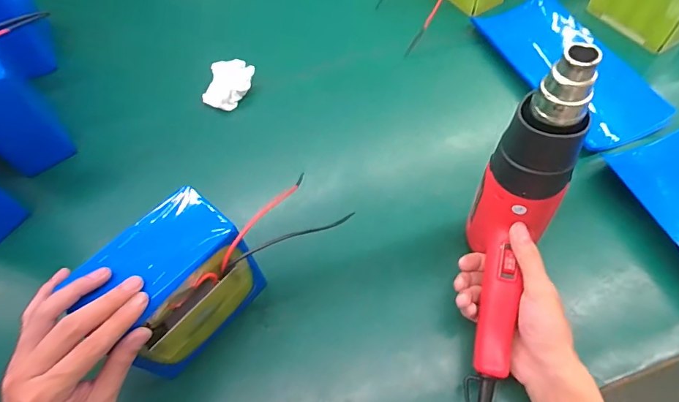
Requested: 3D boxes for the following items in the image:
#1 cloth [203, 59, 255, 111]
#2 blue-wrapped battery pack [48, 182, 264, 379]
[{"bbox_3d":[-0.168,-0.177,0.641,0.067,0.030,0.083,3,59,4],"label":"cloth"},{"bbox_3d":[-0.150,0.083,0.397,0.081,0.159,0.137,39,68,22],"label":"blue-wrapped battery pack"}]

